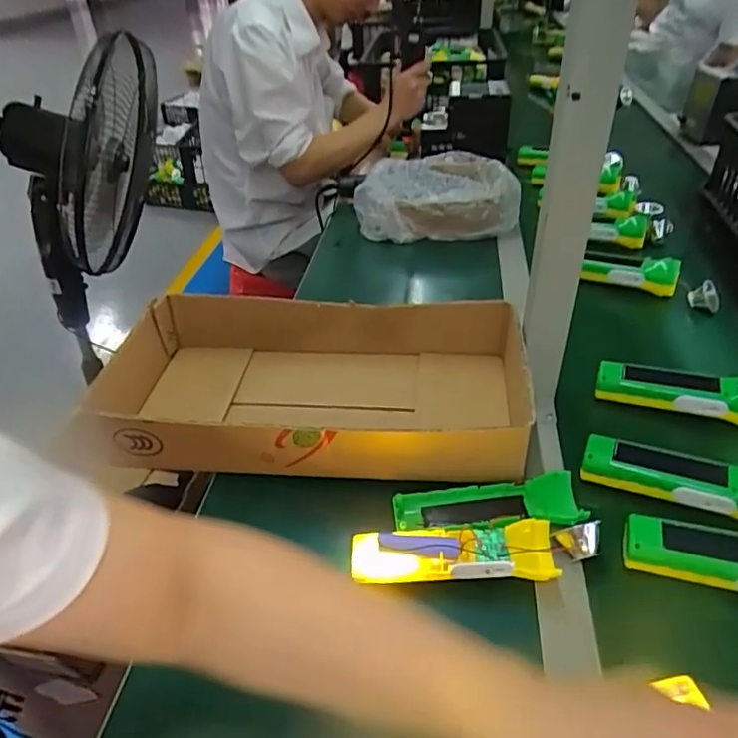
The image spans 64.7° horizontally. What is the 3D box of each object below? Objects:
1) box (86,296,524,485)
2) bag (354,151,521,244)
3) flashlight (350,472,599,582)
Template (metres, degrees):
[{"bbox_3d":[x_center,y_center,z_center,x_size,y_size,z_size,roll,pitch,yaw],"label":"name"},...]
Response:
[{"bbox_3d":[-0.063,0.019,0.628,0.439,0.082,0.218,1,39,6],"label":"box"},{"bbox_3d":[0.127,-0.315,1.068,0.280,0.081,0.244,4,39,10],"label":"bag"},{"bbox_3d":[0.088,0.137,0.494,0.194,0.041,0.095,-3,38,1],"label":"flashlight"}]

